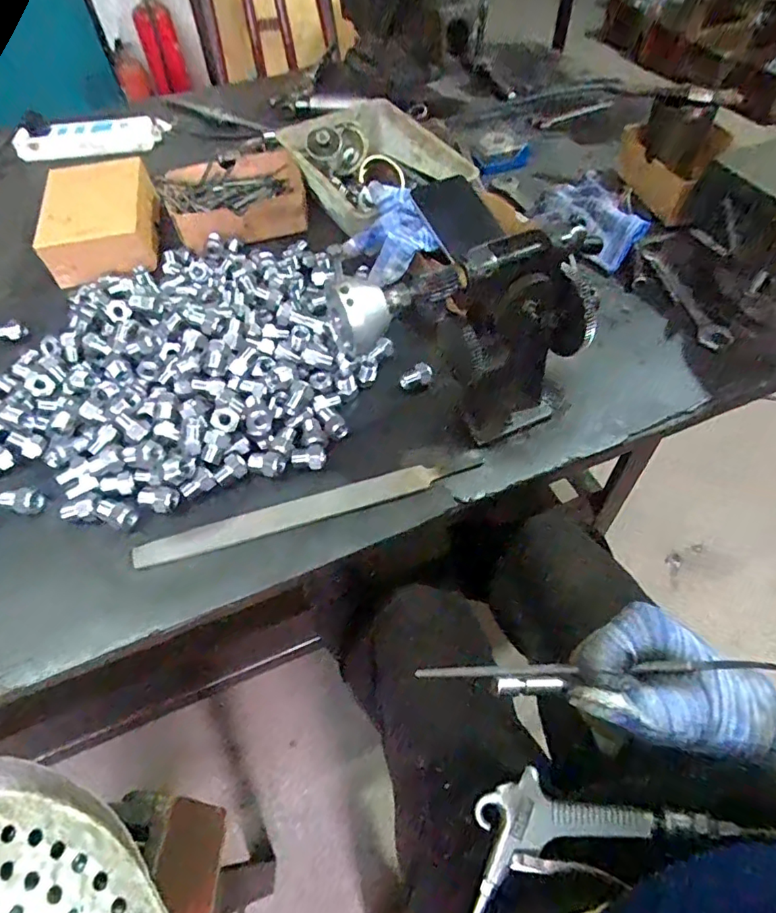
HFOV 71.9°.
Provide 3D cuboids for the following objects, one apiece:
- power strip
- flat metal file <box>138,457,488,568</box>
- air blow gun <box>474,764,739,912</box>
[{"bbox_3d":[-0.462,-0.493,0.828,0.226,0.029,0.061,-6,54,-3],"label":"power strip"},{"bbox_3d":[-0.064,0.044,0.452,0.286,0.010,0.027,-16,55,-10],"label":"flat metal file"},{"bbox_3d":[0.116,0.286,0.387,0.242,0.043,0.098,-21,56,-13],"label":"air blow gun"}]

